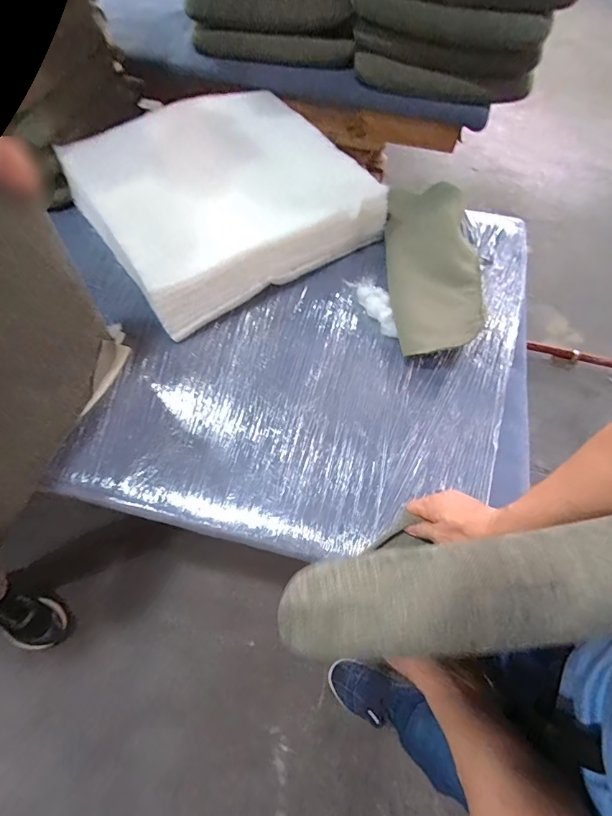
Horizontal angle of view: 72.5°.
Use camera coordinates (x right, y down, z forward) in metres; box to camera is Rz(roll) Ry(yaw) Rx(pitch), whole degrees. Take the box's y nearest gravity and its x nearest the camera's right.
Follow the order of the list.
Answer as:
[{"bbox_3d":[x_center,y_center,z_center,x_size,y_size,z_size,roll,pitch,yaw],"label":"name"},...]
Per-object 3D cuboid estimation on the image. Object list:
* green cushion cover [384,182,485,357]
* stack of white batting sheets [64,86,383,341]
[{"bbox_3d":[0.275,-0.300,0.881,0.199,0.082,0.464,2,61,-1],"label":"green cushion cover"},{"bbox_3d":[-0.171,-0.469,0.917,0.541,0.127,0.504,-31,67,-18],"label":"stack of white batting sheets"}]

